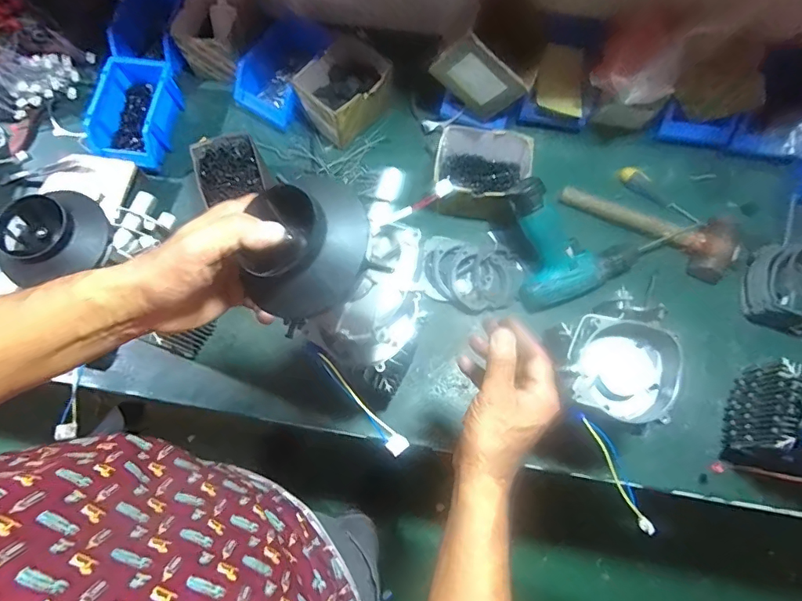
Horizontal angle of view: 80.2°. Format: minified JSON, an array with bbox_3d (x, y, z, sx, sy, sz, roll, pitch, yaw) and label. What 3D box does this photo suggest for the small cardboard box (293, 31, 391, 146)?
[{"bbox_3d":[-0.091,-0.372,0.838,0.115,0.087,0.165,43,78,13],"label":"small cardboard box"}]

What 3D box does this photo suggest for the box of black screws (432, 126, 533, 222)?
[{"bbox_3d":[0.131,-0.200,0.788,0.158,0.103,0.135,5,73,3],"label":"box of black screws"}]

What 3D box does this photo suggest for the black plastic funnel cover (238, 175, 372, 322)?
[{"bbox_3d":[-0.064,-0.034,0.324,0.083,0.051,0.079,-5,73,0],"label":"black plastic funnel cover"}]

